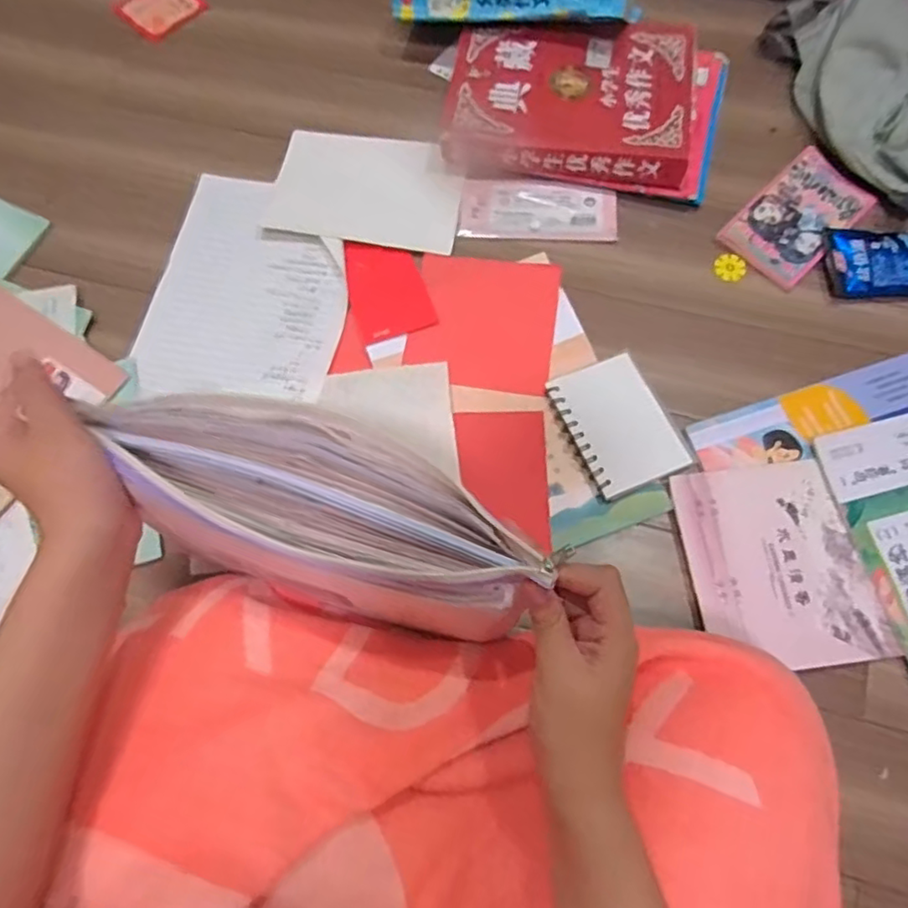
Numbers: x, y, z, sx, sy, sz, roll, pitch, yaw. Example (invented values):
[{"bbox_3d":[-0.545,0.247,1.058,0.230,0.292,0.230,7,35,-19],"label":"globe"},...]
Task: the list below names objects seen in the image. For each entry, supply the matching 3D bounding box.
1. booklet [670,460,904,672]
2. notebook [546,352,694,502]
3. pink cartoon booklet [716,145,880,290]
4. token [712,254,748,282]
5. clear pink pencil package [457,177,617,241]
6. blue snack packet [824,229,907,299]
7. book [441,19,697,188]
[{"bbox_3d":[0.284,0.093,0.539,0.152,0.007,0.172,-4,69,0],"label":"booklet"},{"bbox_3d":[0.152,-0.029,0.579,0.087,0.011,0.126,-23,68,-2],"label":"notebook"},{"bbox_3d":[0.368,-0.253,0.658,0.159,0.007,0.094,-44,80,-11],"label":"pink cartoon booklet"},{"bbox_3d":[0.290,-0.196,0.649,0.032,0.006,0.031,0,69,1],"label":"token"},{"bbox_3d":[0.093,-0.266,0.678,0.167,0.008,0.072,6,70,4],"label":"clear pink pencil package"},{"bbox_3d":[0.452,-0.197,0.636,0.134,0.011,0.077,1,69,2],"label":"blue snack packet"},{"bbox_3d":[0.129,-0.396,0.697,0.262,0.056,0.196,8,70,5],"label":"book"}]

